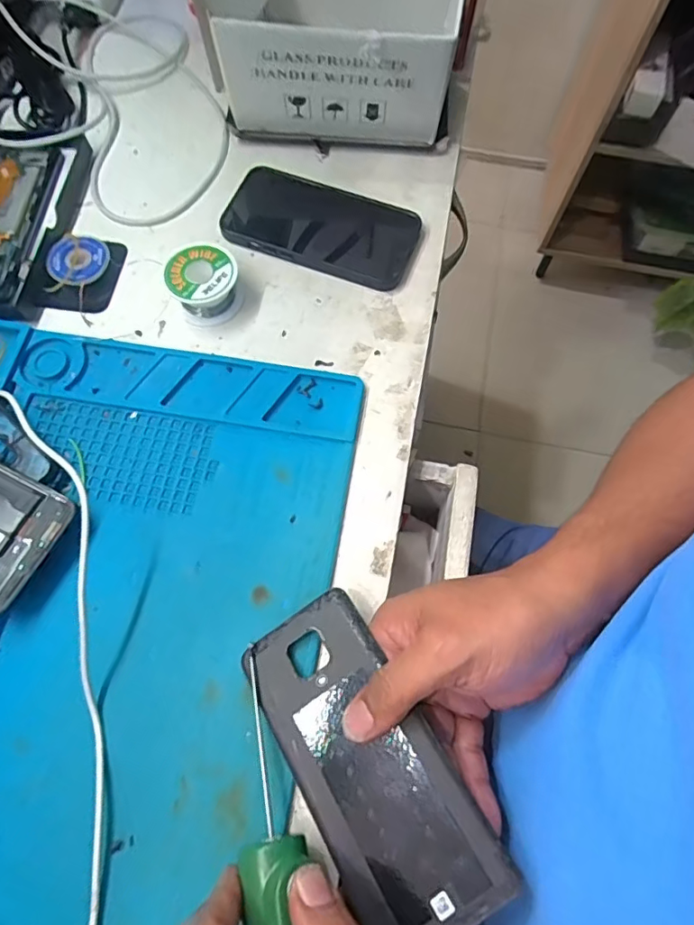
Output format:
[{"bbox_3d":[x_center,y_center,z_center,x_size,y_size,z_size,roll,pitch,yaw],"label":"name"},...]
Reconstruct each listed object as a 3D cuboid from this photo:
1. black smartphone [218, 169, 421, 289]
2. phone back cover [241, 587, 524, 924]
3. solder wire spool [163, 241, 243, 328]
[{"bbox_3d":[-0.023,-0.188,0.420,0.154,0.011,0.075,21,69,6],"label":"black smartphone"},{"bbox_3d":[0.007,0.150,0.269,0.074,0.006,0.160,-36,63,1],"label":"phone back cover"},{"bbox_3d":[-0.104,-0.130,0.389,0.049,0.030,0.052,1,69,-2],"label":"solder wire spool"}]

